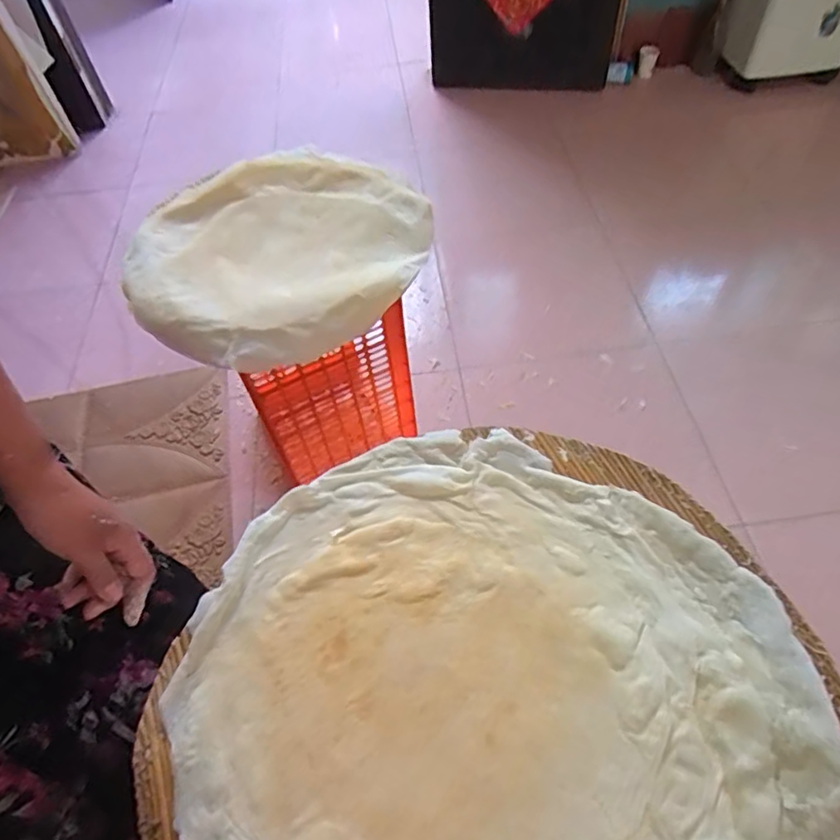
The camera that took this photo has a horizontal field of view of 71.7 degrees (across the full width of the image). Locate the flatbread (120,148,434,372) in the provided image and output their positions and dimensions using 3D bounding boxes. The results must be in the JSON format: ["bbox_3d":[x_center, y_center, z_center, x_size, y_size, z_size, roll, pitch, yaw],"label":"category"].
[{"bbox_3d":[-0.224,-0.262,0.885,0.443,0.080,0.416,-2,55,3],"label":"flatbread"}]

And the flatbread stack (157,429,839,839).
[{"bbox_3d":[0.045,0.267,0.552,0.568,0.049,0.556,-29,56,-19],"label":"flatbread stack"}]

